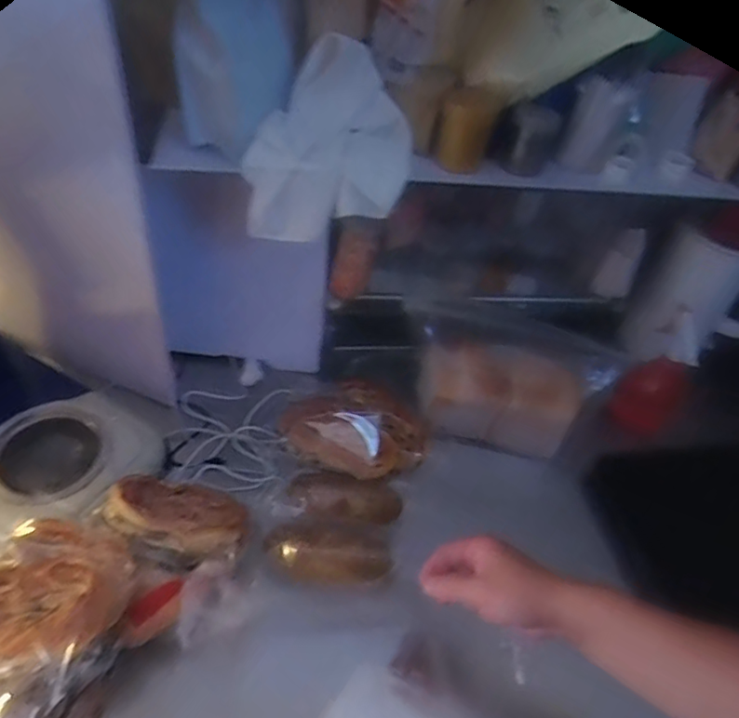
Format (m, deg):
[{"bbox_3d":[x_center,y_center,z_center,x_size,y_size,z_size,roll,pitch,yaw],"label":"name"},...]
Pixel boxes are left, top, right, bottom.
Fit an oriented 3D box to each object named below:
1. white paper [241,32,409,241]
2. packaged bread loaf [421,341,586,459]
[{"bbox_3d":[-0.039,-0.235,0.646,0.159,0.053,0.229,33,85,-19],"label":"white paper"},{"bbox_3d":[0.183,0.052,0.809,0.224,0.120,0.091,16,47,6],"label":"packaged bread loaf"}]

